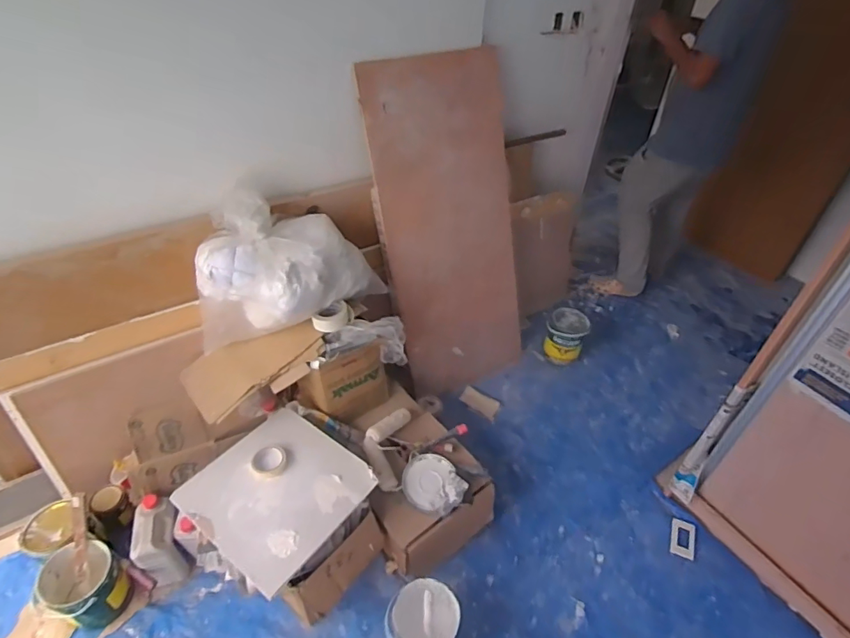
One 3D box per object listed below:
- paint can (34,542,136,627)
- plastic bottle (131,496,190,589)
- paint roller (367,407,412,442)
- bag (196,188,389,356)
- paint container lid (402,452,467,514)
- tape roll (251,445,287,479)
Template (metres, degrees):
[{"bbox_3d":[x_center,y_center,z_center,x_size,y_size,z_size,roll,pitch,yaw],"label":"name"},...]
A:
[{"bbox_3d":[-0.928,0.726,1.355,0.189,0.202,0.159,12,42,10],"label":"paint can"},{"bbox_3d":[-0.761,0.662,1.438,0.114,0.237,0.191,-8,43,-12],"label":"plastic bottle"},{"bbox_3d":[-0.114,0.343,1.623,0.059,0.049,0.184,35,50,31],"label":"paint roller"},{"bbox_3d":[-0.436,-0.131,1.548,0.485,0.397,0.347,12,42,10],"label":"bag"},{"bbox_3d":[0.020,0.492,1.490,0.158,0.025,0.189,-34,58,-11],"label":"paint container lid"},{"bbox_3d":[-0.435,0.401,1.392,0.093,0.022,0.094,2,41,-2],"label":"tape roll"}]

